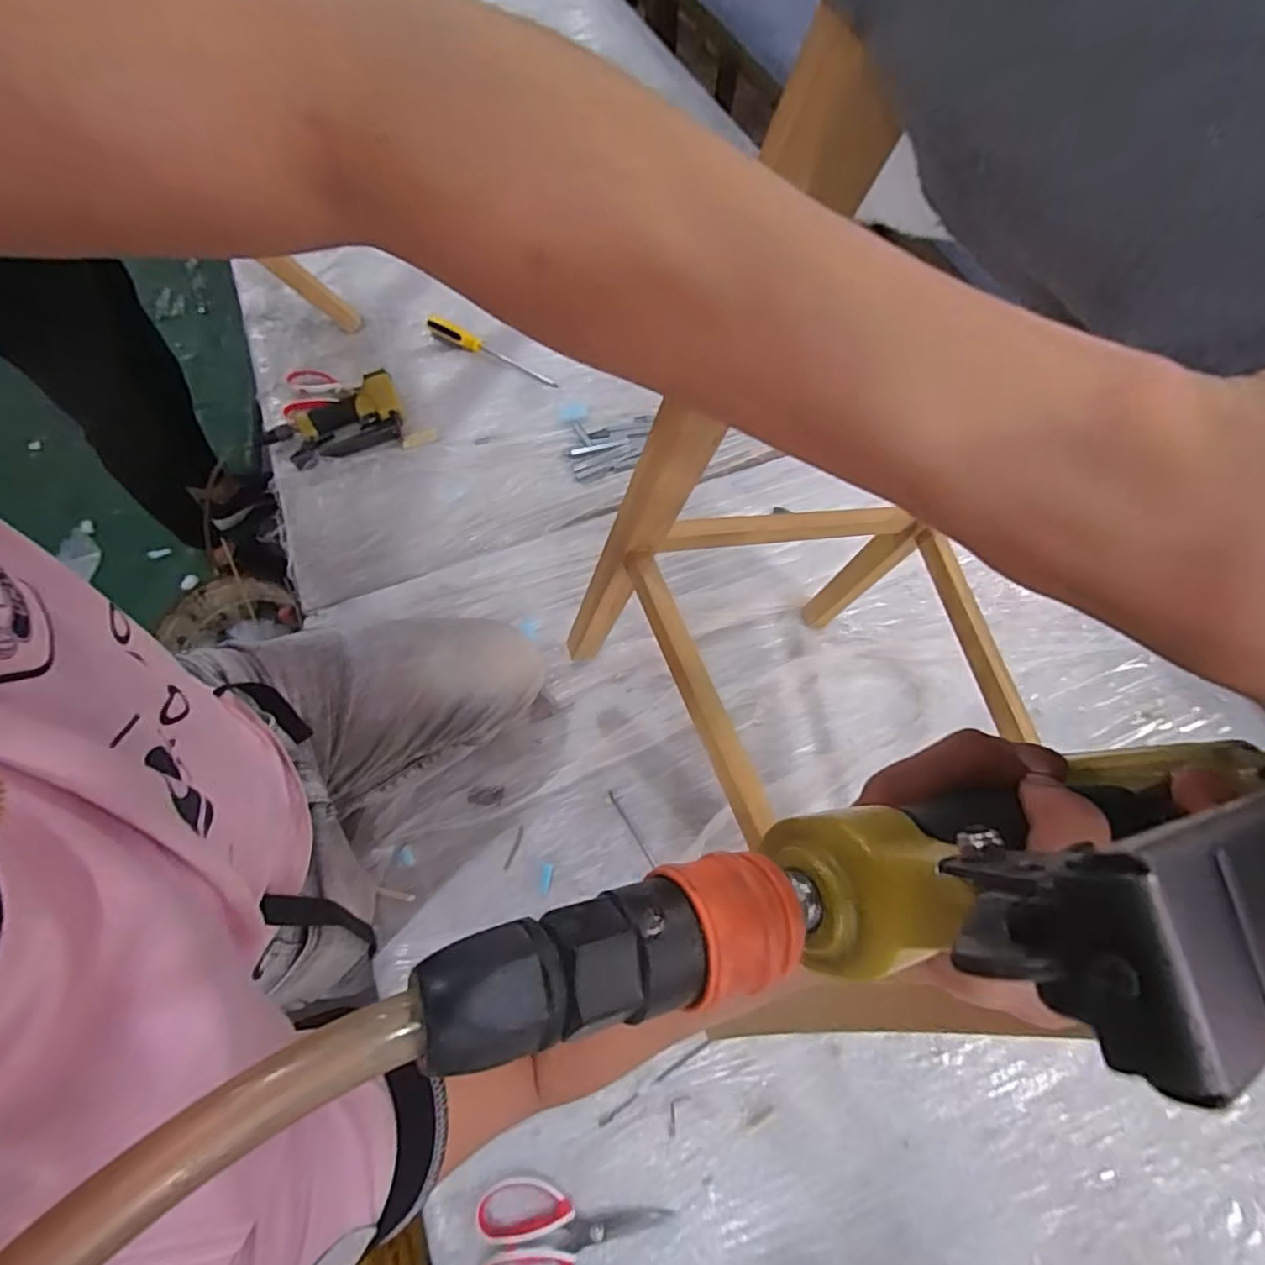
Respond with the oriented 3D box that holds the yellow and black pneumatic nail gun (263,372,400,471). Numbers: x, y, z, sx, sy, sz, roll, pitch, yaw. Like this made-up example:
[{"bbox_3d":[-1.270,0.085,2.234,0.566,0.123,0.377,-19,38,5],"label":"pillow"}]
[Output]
[{"bbox_3d":[-0.502,-0.348,1.025,0.230,0.040,0.137,-19,66,-10],"label":"yellow and black pneumatic nail gun"}]

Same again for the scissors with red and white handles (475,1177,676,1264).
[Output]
[{"bbox_3d":[-0.058,0.590,0.602,0.188,0.005,0.095,-7,65,-4],"label":"scissors with red and white handles"}]

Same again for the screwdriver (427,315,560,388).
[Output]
[{"bbox_3d":[-0.255,-0.508,1.112,0.286,0.022,0.026,28,67,12],"label":"screwdriver"}]

